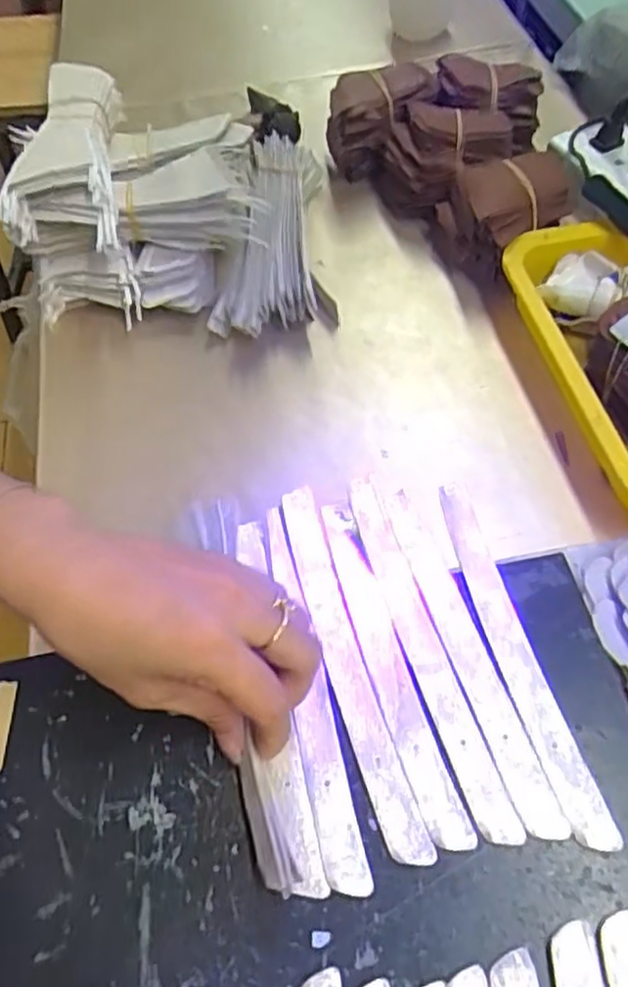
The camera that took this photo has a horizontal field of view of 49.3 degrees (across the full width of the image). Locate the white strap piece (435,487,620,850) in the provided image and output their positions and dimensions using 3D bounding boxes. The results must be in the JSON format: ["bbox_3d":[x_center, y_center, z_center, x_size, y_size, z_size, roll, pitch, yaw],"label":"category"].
[{"bbox_3d":[0.098,0.073,0.338,0.022,0.004,0.186,-12,57,-5],"label":"white strap piece"}]

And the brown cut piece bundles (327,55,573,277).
[{"bbox_3d":[0.126,-0.290,0.584,0.162,0.077,0.233,-29,61,-15],"label":"brown cut piece bundles"}]

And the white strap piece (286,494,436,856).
[{"bbox_3d":[0.015,0.080,0.339,0.021,0.006,0.189,-17,59,-5],"label":"white strap piece"}]

